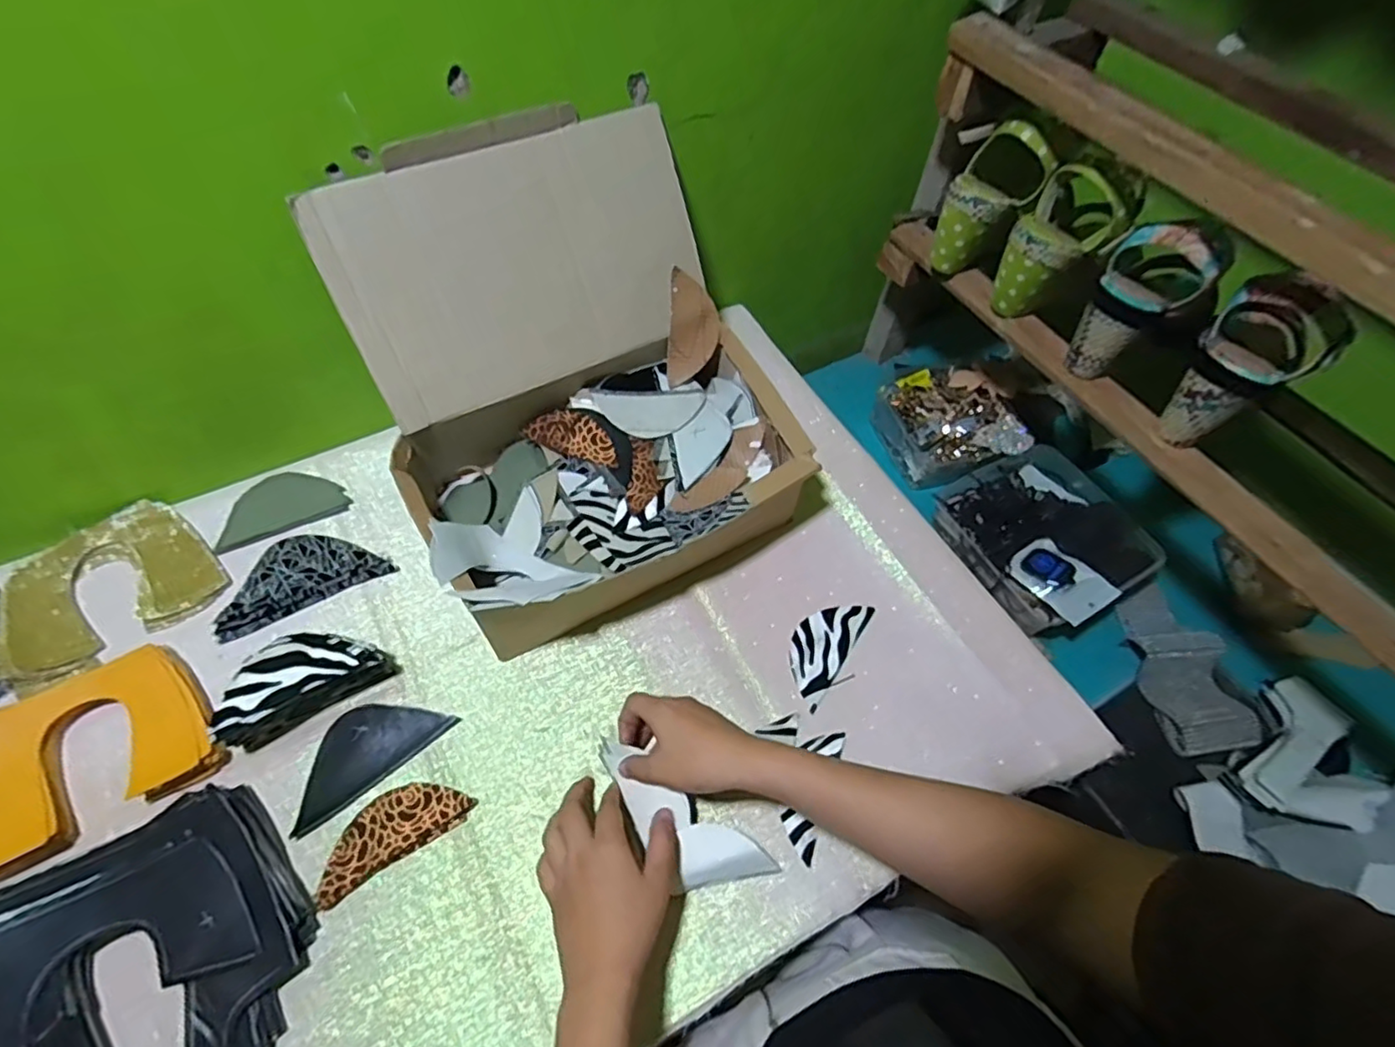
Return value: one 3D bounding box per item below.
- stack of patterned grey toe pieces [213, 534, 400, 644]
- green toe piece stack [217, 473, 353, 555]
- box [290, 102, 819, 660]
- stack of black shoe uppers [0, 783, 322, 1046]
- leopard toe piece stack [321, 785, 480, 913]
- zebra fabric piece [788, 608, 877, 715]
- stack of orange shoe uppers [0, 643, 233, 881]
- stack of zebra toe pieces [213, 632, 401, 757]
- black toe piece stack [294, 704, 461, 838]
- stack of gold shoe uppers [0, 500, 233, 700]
[{"bbox_3d":[-0.370,0.044,0.586,0.146,0.011,0.072,-25,63,-18],"label":"stack of patterned grey toe pieces"},{"bbox_3d":[-0.412,-0.019,0.625,0.113,0.009,0.067,-27,63,-19],"label":"green toe piece stack"},{"bbox_3d":[-0.101,-0.120,0.557,0.329,0.260,0.316,-24,62,-18],"label":"box"},{"bbox_3d":[-0.375,0.304,0.416,0.206,0.036,0.187,-29,64,-20],"label":"stack of black shoe uppers"},{"bbox_3d":[-0.234,0.234,0.483,0.113,0.013,0.048,-30,64,-21],"label":"leopard toe piece stack"},{"bbox_3d":[0.115,0.111,0.581,0.052,0.011,0.109,32,61,15],"label":"zebra fabric piece"},{"bbox_3d":[-0.468,0.175,0.484,0.158,0.033,0.130,-33,65,-22],"label":"stack of orange shoe uppers"},{"bbox_3d":[-0.319,0.127,0.509,0.120,0.059,0.048,-27,63,-19],"label":"stack of zebra toe pieces"},{"bbox_3d":[-0.271,0.183,0.515,0.127,0.014,0.060,-34,66,-22],"label":"black toe piece stack"},{"bbox_3d":[-0.528,0.055,0.562,0.161,0.021,0.130,-35,66,-23],"label":"stack of gold shoe uppers"}]

